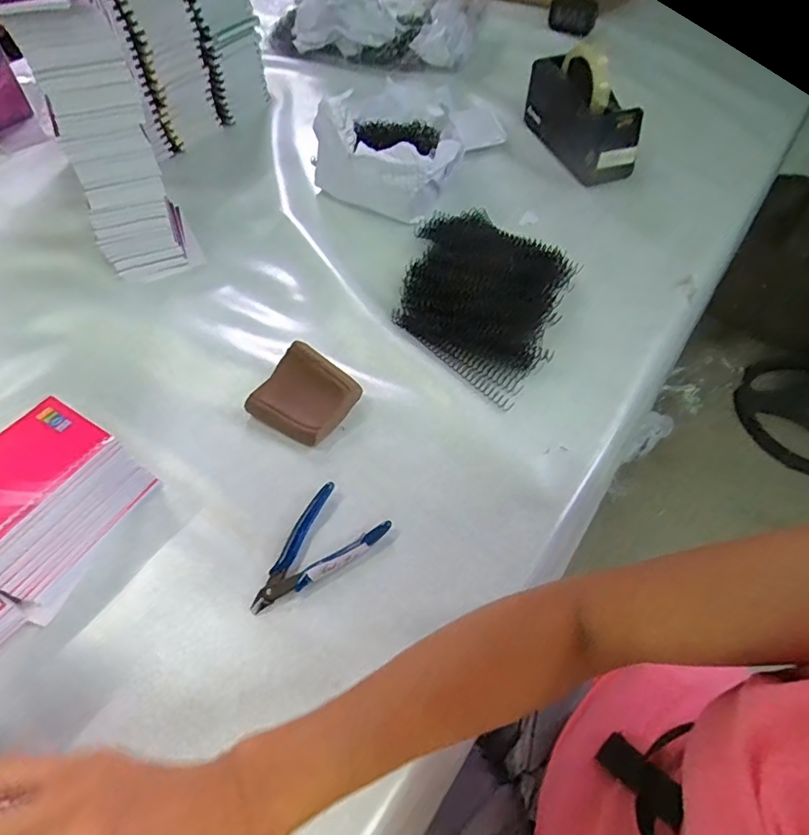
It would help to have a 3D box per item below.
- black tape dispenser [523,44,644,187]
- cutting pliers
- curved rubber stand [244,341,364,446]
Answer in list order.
[{"bbox_3d":[0.246,-0.427,0.749,0.062,0.126,0.202,-19,56,-11],"label":"black tape dispenser"},{"bbox_3d":[-0.076,0.112,0.437,0.068,0.013,0.118,32,61,22],"label":"cutting pliers"},{"bbox_3d":[-0.095,-0.023,0.522,0.090,0.028,0.085,26,59,19],"label":"curved rubber stand"}]

